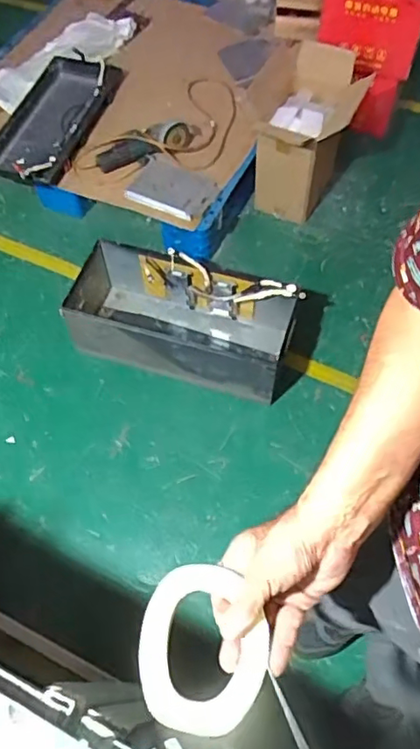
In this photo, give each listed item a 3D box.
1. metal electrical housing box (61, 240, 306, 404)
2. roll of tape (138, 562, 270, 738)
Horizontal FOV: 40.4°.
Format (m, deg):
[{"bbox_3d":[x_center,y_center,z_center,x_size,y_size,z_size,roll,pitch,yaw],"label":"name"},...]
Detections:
[{"bbox_3d":[-0.073,-0.144,1.555,0.611,0.213,0.307,14,60,9],"label":"metal electrical housing box"},{"bbox_3d":[-0.006,0.228,0.482,0.104,0.018,0.128,4,65,0],"label":"roll of tape"}]

